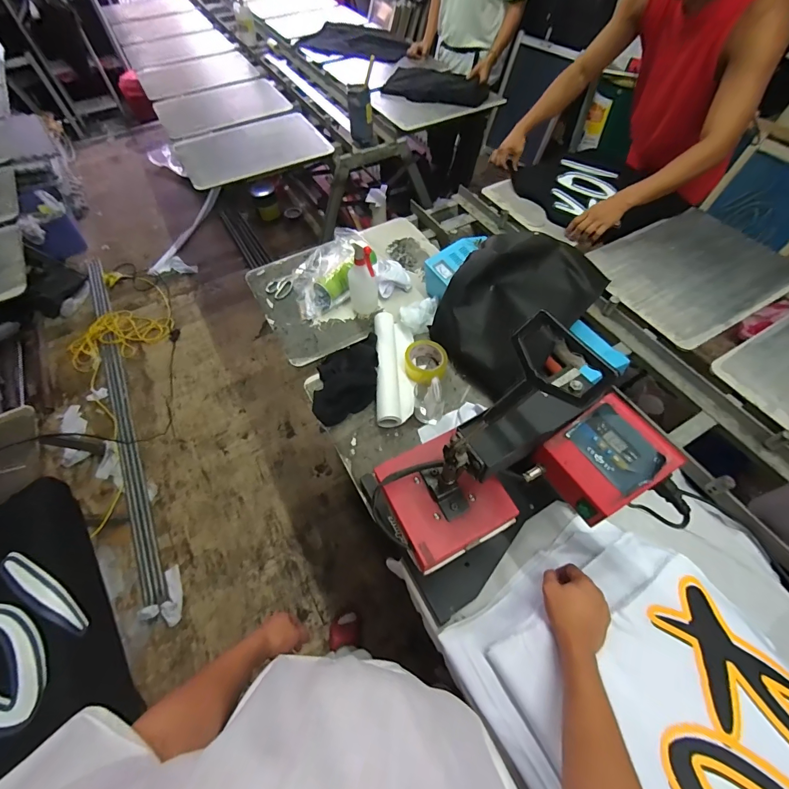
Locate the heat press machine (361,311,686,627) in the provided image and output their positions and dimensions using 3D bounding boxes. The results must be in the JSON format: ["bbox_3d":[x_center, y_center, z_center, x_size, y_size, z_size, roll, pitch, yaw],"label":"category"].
[{"bbox_3d":[0.157,0.116,0.543,0.325,0.420,0.232,-28,61,-15],"label":"heat press machine"}]

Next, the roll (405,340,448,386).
[{"bbox_3d":[0.075,-0.074,0.909,0.098,0.055,0.107,-1,58,1],"label":"roll"}]

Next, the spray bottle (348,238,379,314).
[{"bbox_3d":[-0.081,-0.291,0.952,0.075,0.214,0.071,-7,58,-3],"label":"spray bottle"}]

